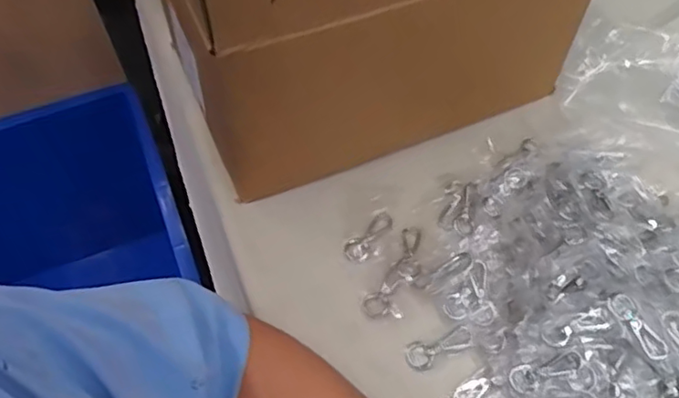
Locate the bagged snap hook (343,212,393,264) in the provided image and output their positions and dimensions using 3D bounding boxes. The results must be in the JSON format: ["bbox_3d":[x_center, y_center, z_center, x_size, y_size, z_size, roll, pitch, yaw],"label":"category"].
[{"bbox_3d":[0.029,0.035,0.569,0.023,0.004,0.060,38,64,24],"label":"bagged snap hook"}]

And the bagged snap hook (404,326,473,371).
[{"bbox_3d":[0.082,0.121,0.504,0.055,0.006,0.024,-22,58,-13],"label":"bagged snap hook"}]

